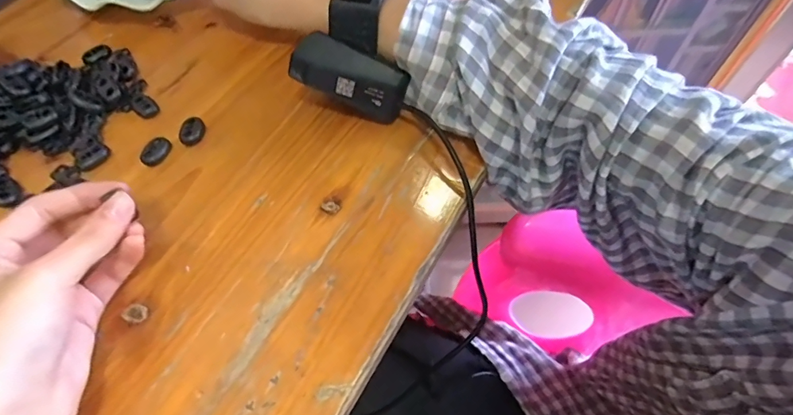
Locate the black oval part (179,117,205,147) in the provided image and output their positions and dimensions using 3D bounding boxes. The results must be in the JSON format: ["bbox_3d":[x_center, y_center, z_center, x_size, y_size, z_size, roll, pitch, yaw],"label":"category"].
[{"bbox_3d":[-0.139,-0.052,0.295,0.015,0.006,0.020,-8,59,-2],"label":"black oval part"}]

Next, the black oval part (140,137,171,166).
[{"bbox_3d":[-0.160,-0.037,0.287,0.014,0.006,0.022,14,61,11],"label":"black oval part"}]

